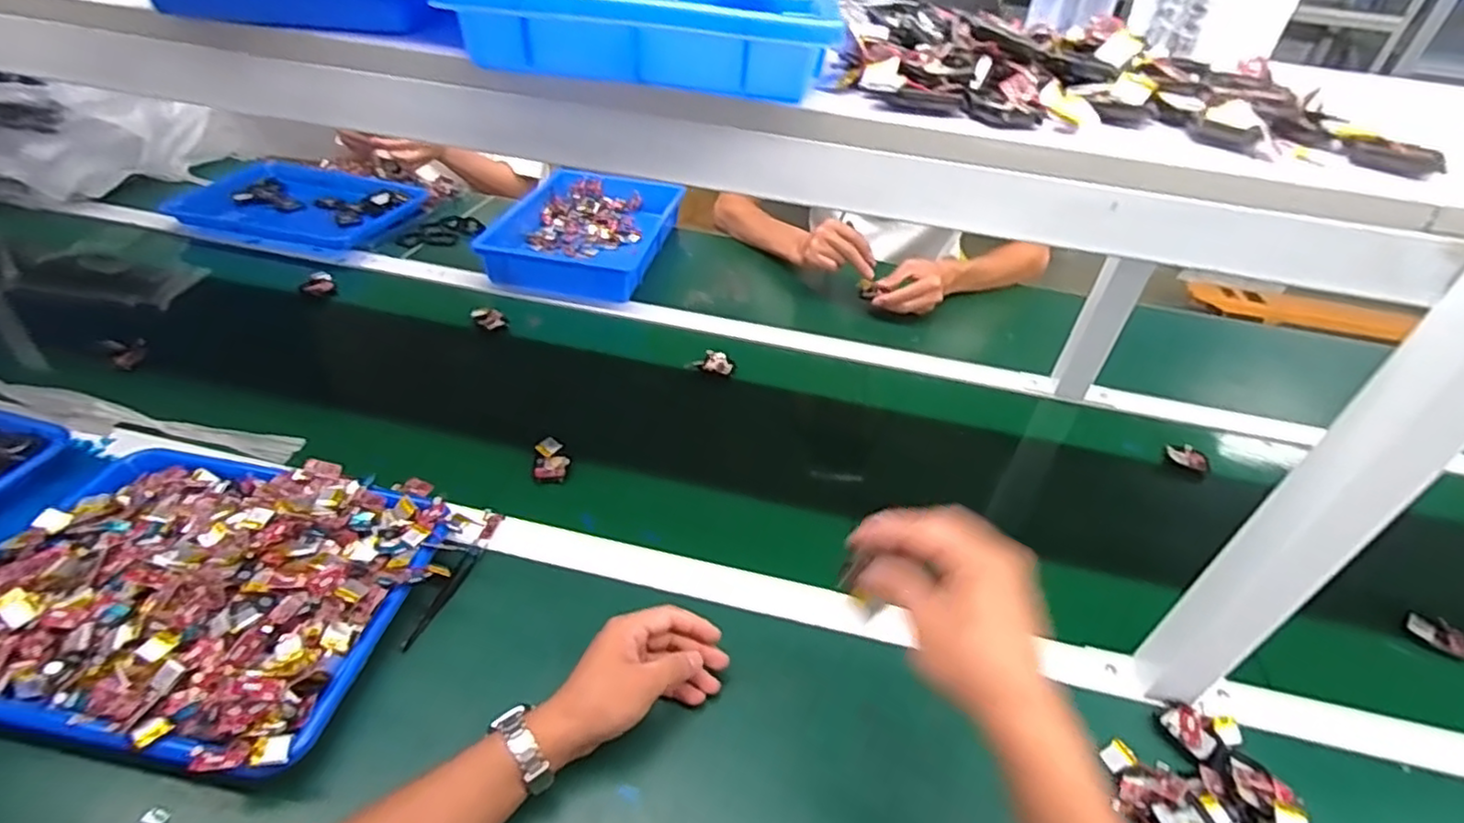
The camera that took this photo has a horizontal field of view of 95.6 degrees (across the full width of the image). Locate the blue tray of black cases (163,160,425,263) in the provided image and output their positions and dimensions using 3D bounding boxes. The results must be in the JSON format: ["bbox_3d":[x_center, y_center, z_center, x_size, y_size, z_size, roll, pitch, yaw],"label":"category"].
[{"bbox_3d":[-0.693,-0.332,1.068,0.329,0.036,0.224,11,40,6],"label":"blue tray of black cases"}]

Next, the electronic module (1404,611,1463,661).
[{"bbox_3d":[0.672,0.212,0.630,0.036,0.013,0.049,-28,50,-34],"label":"electronic module"}]

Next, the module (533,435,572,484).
[{"bbox_3d":[-0.196,0.053,0.723,0.036,0.018,0.055,-2,40,-9],"label":"module"}]

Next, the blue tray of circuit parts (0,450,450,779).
[{"bbox_3d":[-0.435,0.137,0.544,0.320,0.068,0.255,10,40,5],"label":"blue tray of circuit parts"}]

